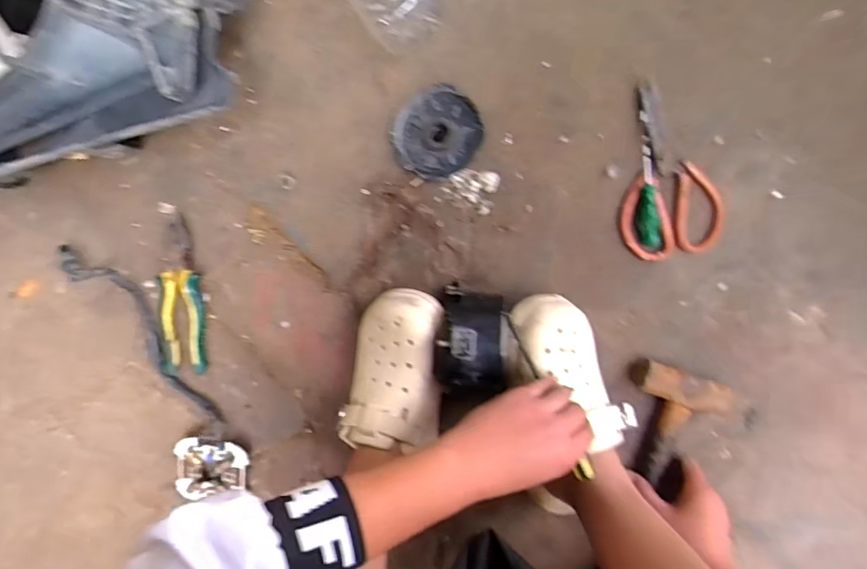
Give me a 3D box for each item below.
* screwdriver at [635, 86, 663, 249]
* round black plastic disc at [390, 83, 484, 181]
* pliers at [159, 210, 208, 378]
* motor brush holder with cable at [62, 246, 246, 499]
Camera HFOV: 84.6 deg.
[{"bbox_3d":[0.240,-0.131,0.541,0.026,0.021,0.177,-5,96,2],"label":"screwdriver"},{"bbox_3d":[0.004,-0.178,0.561,0.103,0.009,0.096,0,96,1],"label":"round black plastic disc"},{"bbox_3d":[-0.306,0.015,0.581,0.052,0.018,0.187,1,96,1],"label":"pliers"},{"bbox_3d":[-0.349,0.111,0.587,0.095,0.030,0.347,-32,94,4],"label":"motor brush holder with cable"}]

